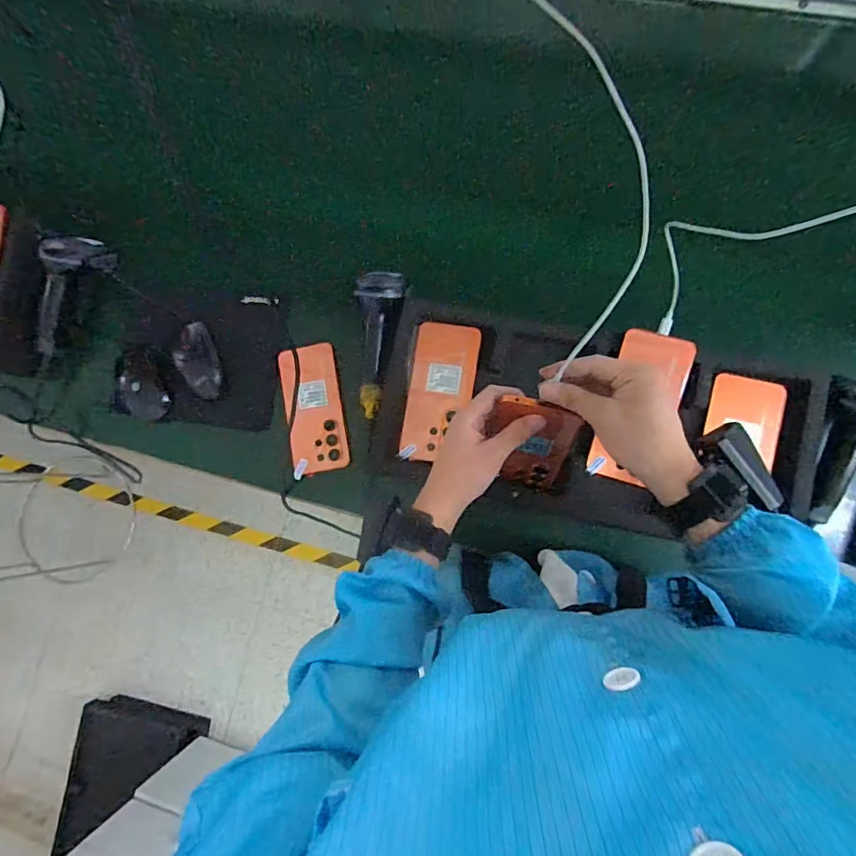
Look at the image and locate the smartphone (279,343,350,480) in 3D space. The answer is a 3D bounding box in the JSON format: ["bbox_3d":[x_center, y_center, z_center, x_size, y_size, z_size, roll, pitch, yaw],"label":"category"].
[{"bbox_3d":[-0.153,-0.026,0.663,0.076,0.009,0.168,-10,82,5],"label":"smartphone"}]

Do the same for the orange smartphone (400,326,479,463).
[{"bbox_3d":[0.015,-0.044,0.603,0.077,0.010,0.168,8,83,6],"label":"orange smartphone"}]

